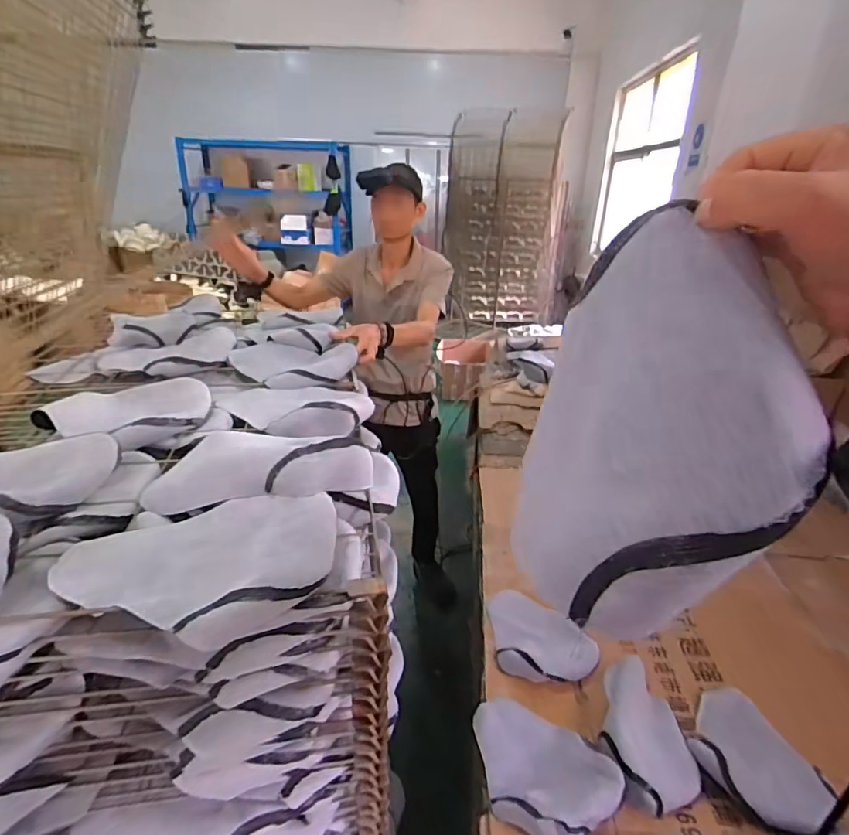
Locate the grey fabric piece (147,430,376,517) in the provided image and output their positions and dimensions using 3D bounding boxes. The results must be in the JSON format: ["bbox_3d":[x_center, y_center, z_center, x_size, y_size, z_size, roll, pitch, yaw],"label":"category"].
[{"bbox_3d":[-0.209,0.066,0.642,0.286,0.085,0.098,4,25,4],"label":"grey fabric piece"}]

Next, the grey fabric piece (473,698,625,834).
[{"bbox_3d":[0.205,0.583,0.888,0.203,0.076,0.260,0,25,-5],"label":"grey fabric piece"}]

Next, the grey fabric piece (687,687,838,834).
[{"bbox_3d":[0.545,0.558,0.870,0.153,0.055,0.257,-4,25,-13],"label":"grey fabric piece"}]

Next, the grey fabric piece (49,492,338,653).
[{"bbox_3d":[-0.235,0.137,0.531,0.275,0.066,0.172,3,25,2],"label":"grey fabric piece"}]

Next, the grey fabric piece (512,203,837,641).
[{"bbox_3d":[0.113,0.001,0.263,0.030,0.206,0.139,14,-15,-42],"label":"grey fabric piece"}]

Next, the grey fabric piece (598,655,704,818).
[{"bbox_3d":[0.400,0.554,0.932,0.152,0.046,0.293,7,25,10],"label":"grey fabric piece"}]

